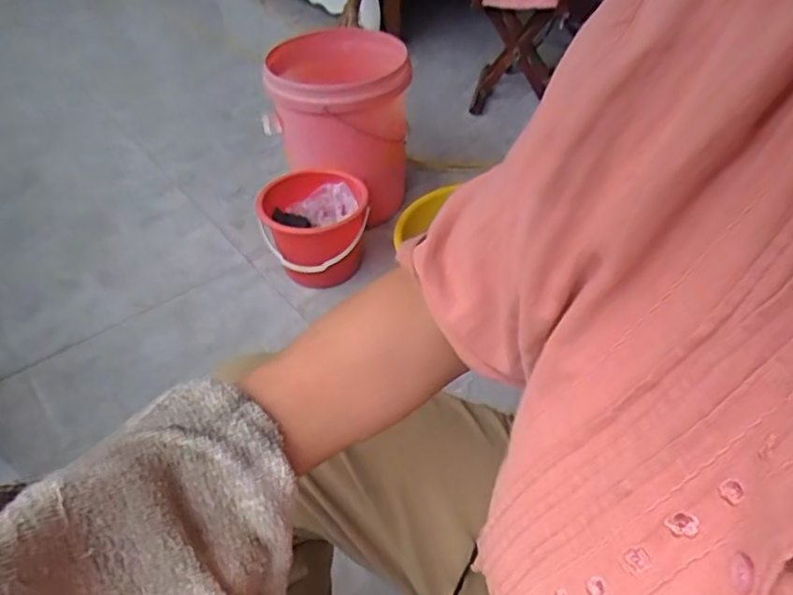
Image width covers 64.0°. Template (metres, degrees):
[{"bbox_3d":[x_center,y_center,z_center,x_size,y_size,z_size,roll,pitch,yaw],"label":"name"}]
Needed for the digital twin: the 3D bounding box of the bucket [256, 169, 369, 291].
[{"bbox_3d":[-0.176,-0.142,1.369,0.206,0.195,0.189,-2,43,2],"label":"bucket"}]

